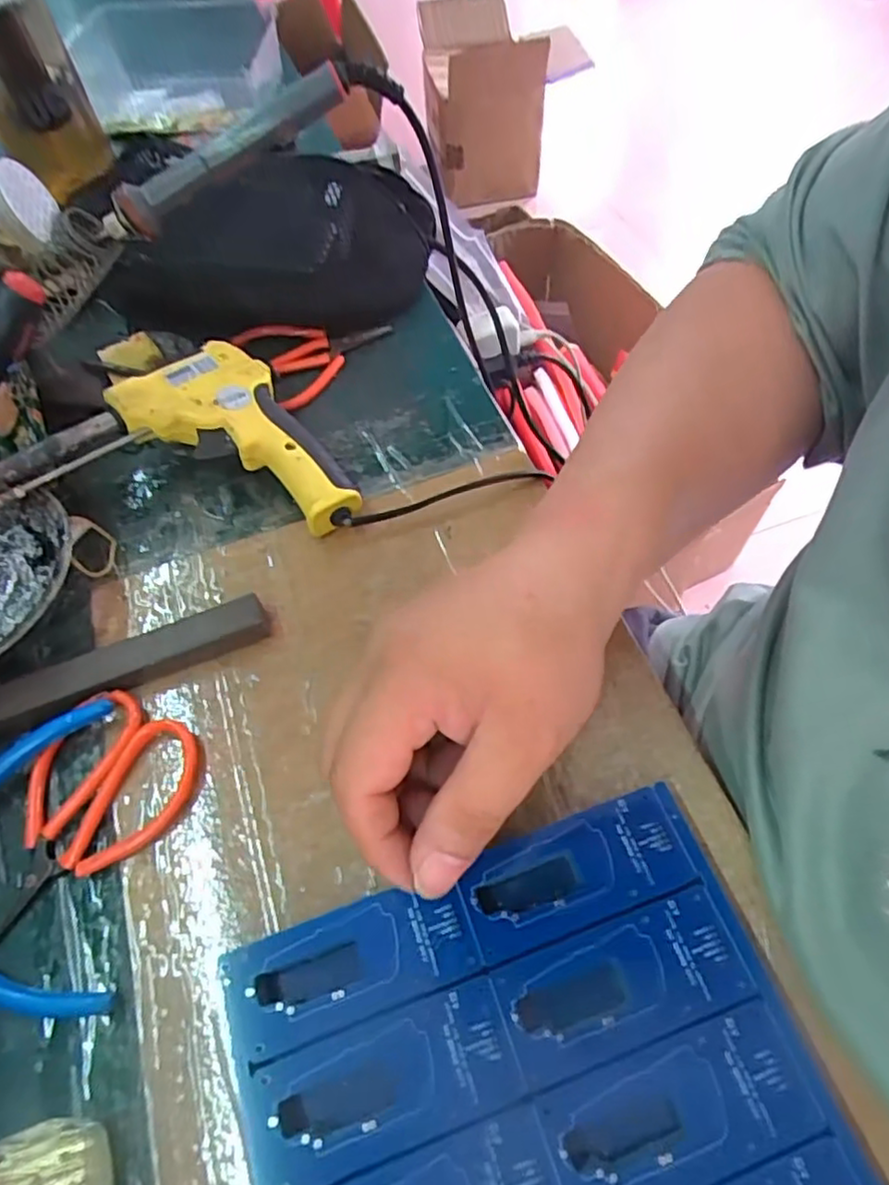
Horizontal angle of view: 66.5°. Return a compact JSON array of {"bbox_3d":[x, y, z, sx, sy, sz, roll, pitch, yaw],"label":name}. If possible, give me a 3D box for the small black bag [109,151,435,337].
[{"bbox_3d":[-0.120,-0.240,0.464,0.217,0.085,0.113,-8,60,-1],"label":"small black bag"}]

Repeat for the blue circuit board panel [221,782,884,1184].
[{"bbox_3d":[0.032,0.174,0.236,0.188,0.004,0.158,-18,60,-7],"label":"blue circuit board panel"}]

